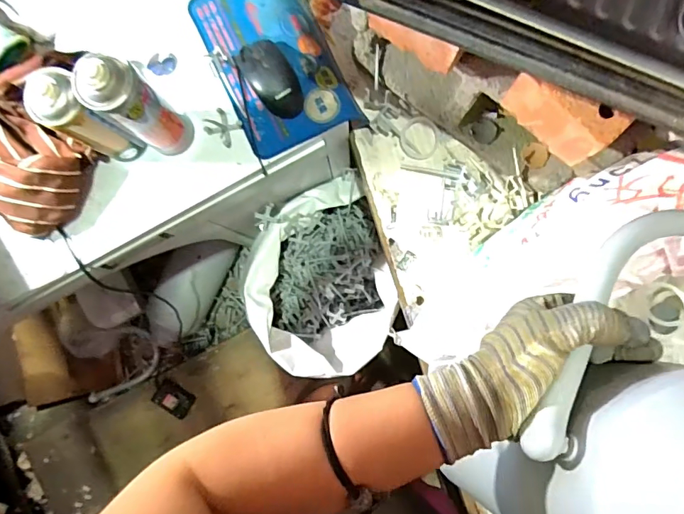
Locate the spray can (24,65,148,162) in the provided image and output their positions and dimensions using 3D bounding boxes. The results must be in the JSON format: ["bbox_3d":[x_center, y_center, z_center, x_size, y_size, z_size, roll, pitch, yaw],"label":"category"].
[{"bbox_3d":[-0.309,-0.165,0.570,0.058,0.187,0.064,-39,87,0],"label":"spray can"}]

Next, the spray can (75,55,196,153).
[{"bbox_3d":[-0.245,-0.177,0.560,0.052,0.217,0.063,39,89,3],"label":"spray can"}]

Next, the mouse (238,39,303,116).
[{"bbox_3d":[-0.097,-0.250,0.634,0.064,0.035,0.113,-29,87,0],"label":"mouse"}]

